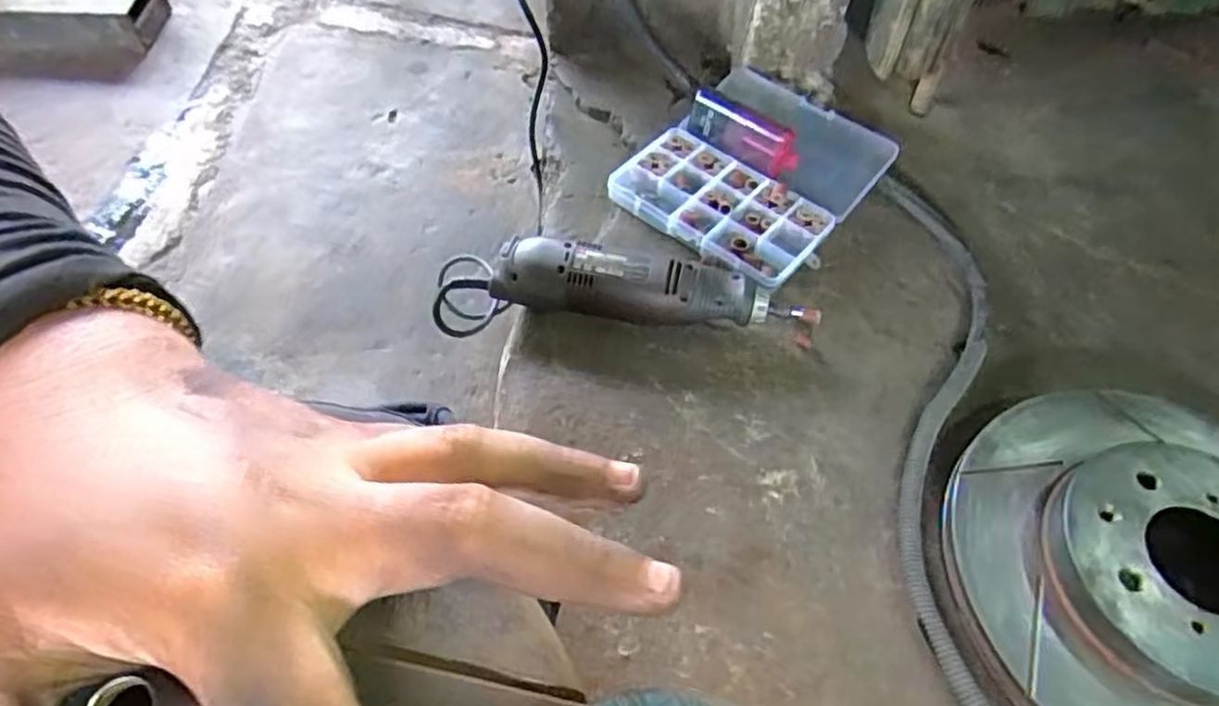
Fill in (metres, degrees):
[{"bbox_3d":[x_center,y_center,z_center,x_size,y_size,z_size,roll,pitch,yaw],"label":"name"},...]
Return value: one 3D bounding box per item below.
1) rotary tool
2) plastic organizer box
[{"bbox_3d":[0.034,-0.050,0.547,0.235,0.048,0.052,8,54,3],"label":"rotary tool"},{"bbox_3d":[0.126,-0.160,0.634,0.176,0.047,0.211,35,60,21],"label":"plastic organizer box"}]

